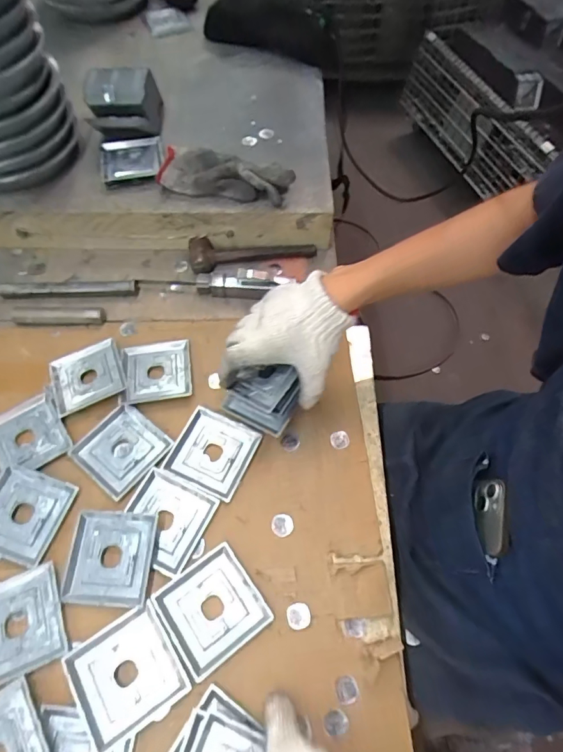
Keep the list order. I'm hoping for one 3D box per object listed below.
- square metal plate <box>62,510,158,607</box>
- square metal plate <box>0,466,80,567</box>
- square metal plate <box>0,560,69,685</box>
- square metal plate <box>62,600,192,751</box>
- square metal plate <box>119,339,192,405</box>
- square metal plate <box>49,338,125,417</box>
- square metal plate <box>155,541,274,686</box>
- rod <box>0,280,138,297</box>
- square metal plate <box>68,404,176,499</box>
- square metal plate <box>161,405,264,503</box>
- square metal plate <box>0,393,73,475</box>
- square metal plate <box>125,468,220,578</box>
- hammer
[{"bbox_3d":[-0.181,0.189,0.473,0.089,0.012,0.090,2,60,1],"label":"square metal plate"},{"bbox_3d":[-0.290,0.152,0.498,0.097,0.010,0.088,15,62,9],"label":"square metal plate"},{"bbox_3d":[-0.266,0.246,0.446,0.090,0.004,0.091,-20,62,-11],"label":"square metal plate"},{"bbox_3d":[-0.147,0.279,0.423,0.089,0.010,0.089,-30,65,-16],"label":"square metal plate"},{"bbox_3d":[-0.163,-0.007,0.583,0.088,0.013,0.090,-8,61,-4],"label":"square metal plate"},{"bbox_3d":[-0.255,-0.001,0.590,0.091,0.014,0.091,-22,62,-12],"label":"square metal plate"},{"bbox_3d":[-0.069,0.233,0.453,0.090,0.008,0.090,-33,65,-17],"label":"square metal plate"},{"bbox_3d":[-0.315,-0.128,0.656,0.205,0.017,0.022,0,60,1],"label":"rod"},{"bbox_3d":[-0.192,0.087,0.539,0.088,0.008,0.090,36,67,19],"label":"square metal plate"},{"bbox_3d":[-0.082,0.089,0.532,0.090,0.005,0.088,23,63,13],"label":"square metal plate"},{"bbox_3d":[-0.314,0.074,0.545,0.090,0.006,0.094,-31,65,-16],"label":"square metal plate"},{"bbox_3d":[-0.128,0.157,0.494,0.090,0.005,0.089,24,63,13],"label":"square metal plate"},{"bbox_3d":[-0.044,-0.192,0.688,0.193,0.038,0.043,-10,61,-5],"label":"hammer"}]

